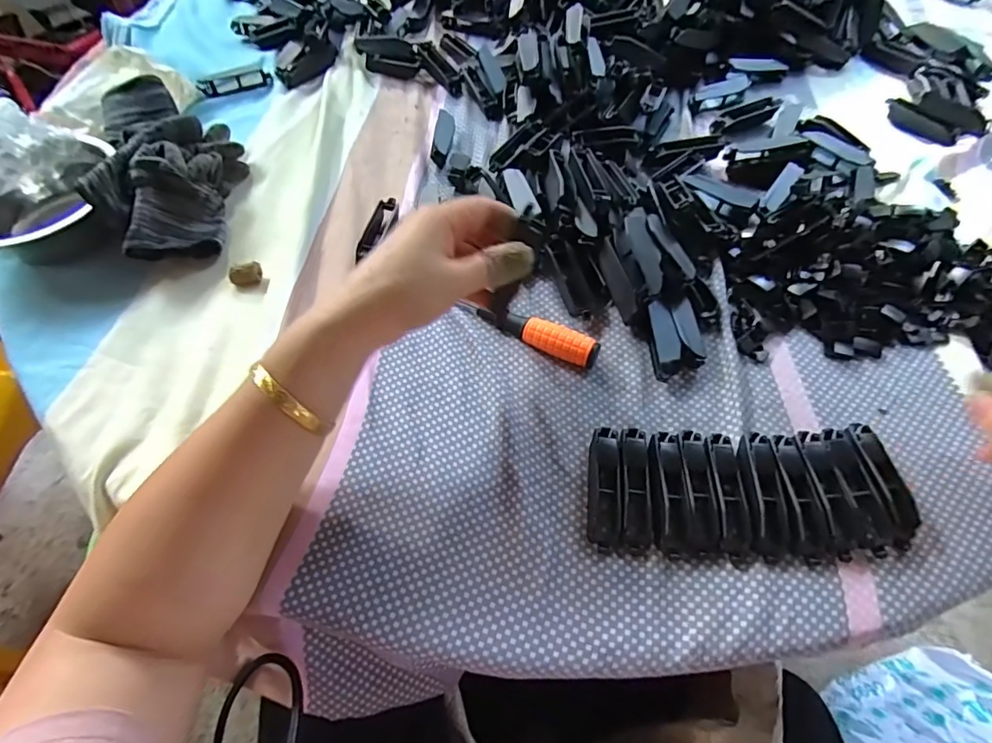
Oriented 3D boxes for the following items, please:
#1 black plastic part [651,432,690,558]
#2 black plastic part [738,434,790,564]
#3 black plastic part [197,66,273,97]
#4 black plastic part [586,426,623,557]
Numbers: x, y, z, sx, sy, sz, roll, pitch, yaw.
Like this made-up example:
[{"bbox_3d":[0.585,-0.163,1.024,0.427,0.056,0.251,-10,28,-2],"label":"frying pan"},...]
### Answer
[{"bbox_3d":[0.105,0.072,0.304,0.017,0.016,0.073,0,59,2],"label":"black plastic part"},{"bbox_3d":[0.160,0.074,0.301,0.021,0.017,0.074,1,59,3],"label":"black plastic part"},{"bbox_3d":[-0.288,-0.324,0.552,0.075,0.012,0.031,-17,60,-8],"label":"black plastic part"},{"bbox_3d":[0.067,0.070,0.308,0.018,0.016,0.075,5,59,5],"label":"black plastic part"}]

